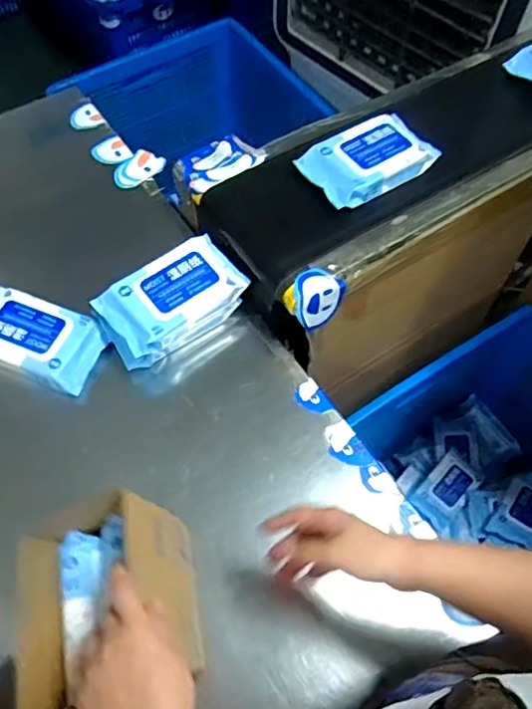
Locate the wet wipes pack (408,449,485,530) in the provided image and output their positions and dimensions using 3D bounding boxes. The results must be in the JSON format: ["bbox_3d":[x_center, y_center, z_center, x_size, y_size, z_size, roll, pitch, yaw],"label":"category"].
[{"bbox_3d":[0.430,0.314,1.331,0.104,0.041,0.176,41,67,19],"label":"wet wipes pack"}]

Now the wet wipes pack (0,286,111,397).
[{"bbox_3d":[-0.312,-0.017,0.761,0.176,0.050,0.107,22,63,10],"label":"wet wipes pack"}]

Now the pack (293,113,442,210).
[{"bbox_3d":[0.143,-0.278,0.801,0.180,0.046,0.113,-33,67,-18],"label":"pack"}]

